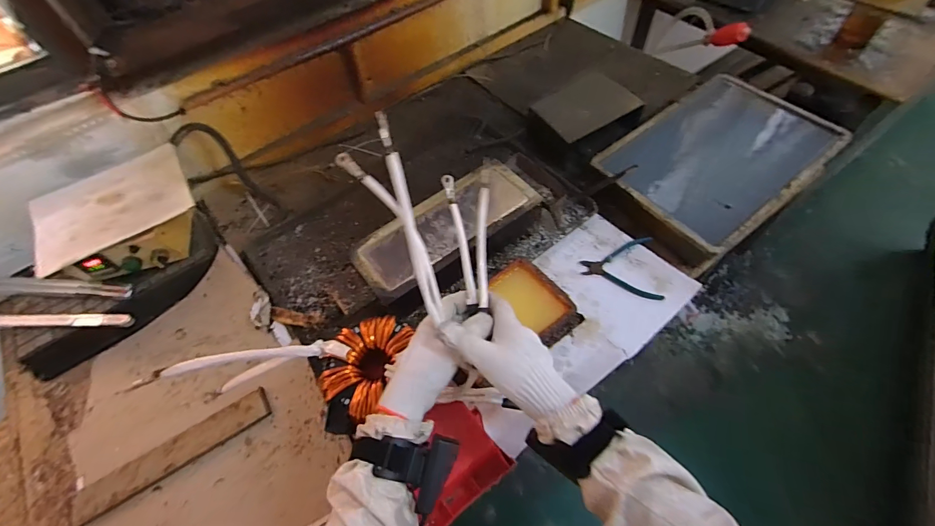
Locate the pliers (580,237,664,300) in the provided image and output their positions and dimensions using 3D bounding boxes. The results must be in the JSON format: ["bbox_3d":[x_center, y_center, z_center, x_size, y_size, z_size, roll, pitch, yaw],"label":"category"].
[{"bbox_3d":[0.273,0.009,0.742,0.130,0.016,0.122,0,57,5],"label":"pliers"}]

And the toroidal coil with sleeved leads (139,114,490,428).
[{"bbox_3d":[-0.158,0.075,0.485,0.446,0.180,0.169,-46,56,23],"label":"toroidal coil with sleeved leads"}]

